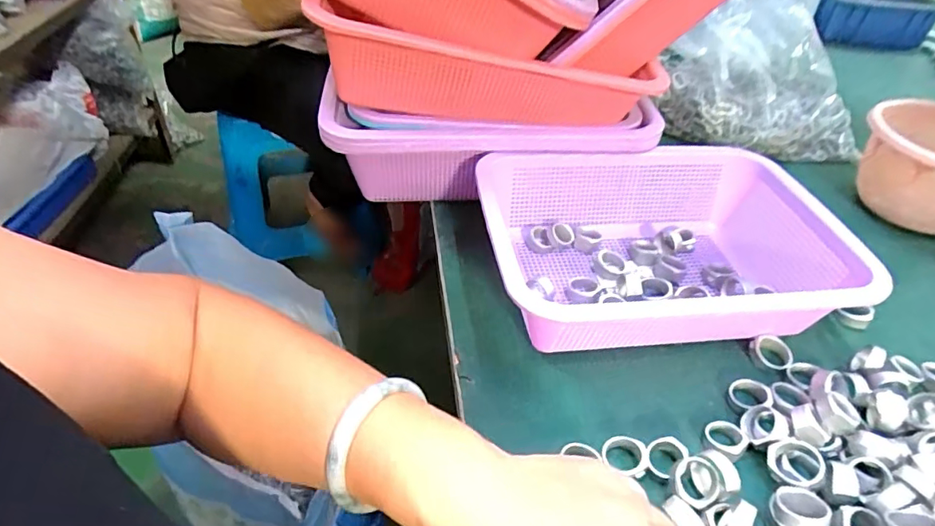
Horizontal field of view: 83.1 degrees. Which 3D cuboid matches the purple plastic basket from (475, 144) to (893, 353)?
[{"bbox_3d":[0.150,-0.008,0.421,0.262,0.077,0.190,-5,42,-9],"label":"purple plastic basket"}]

